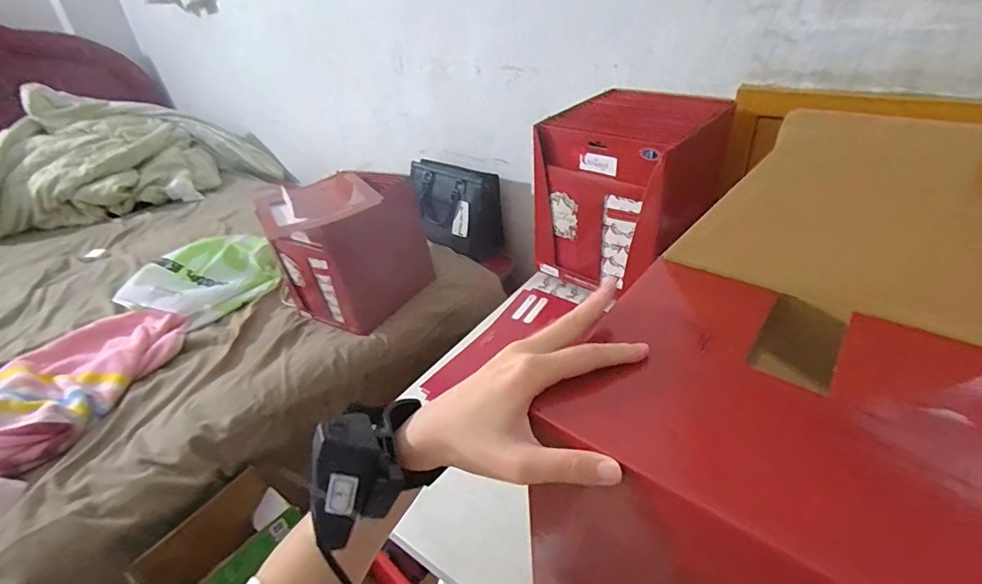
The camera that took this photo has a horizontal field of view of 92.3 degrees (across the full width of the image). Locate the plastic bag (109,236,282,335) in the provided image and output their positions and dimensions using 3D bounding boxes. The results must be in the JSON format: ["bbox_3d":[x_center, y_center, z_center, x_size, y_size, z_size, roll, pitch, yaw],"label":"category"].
[{"bbox_3d":[-0.642,-0.030,1.069,0.226,0.087,0.272,11,36,22],"label":"plastic bag"}]

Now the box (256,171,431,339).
[{"bbox_3d":[-0.281,-0.094,0.957,0.215,0.249,0.242,16,39,28],"label":"box"}]

